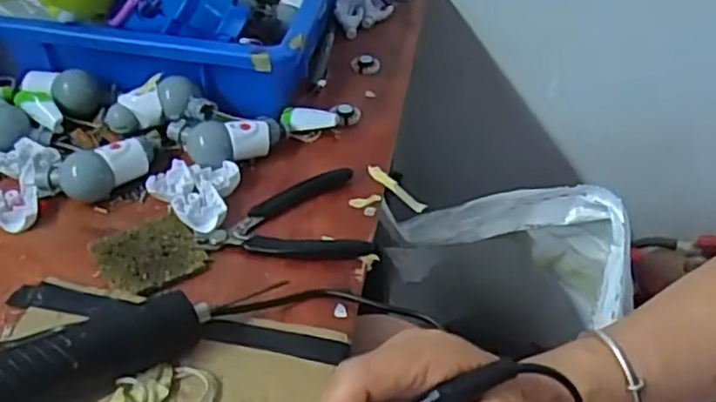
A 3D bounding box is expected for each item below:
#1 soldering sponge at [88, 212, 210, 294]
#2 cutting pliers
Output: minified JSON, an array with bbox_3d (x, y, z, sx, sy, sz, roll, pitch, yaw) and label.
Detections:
[{"bbox_3d":[-0.135,0.032,0.444,0.062,0.004,0.060,-24,50,-29],"label":"soldering sponge"},{"bbox_3d":[-0.049,0.007,0.475,0.114,0.013,0.079,4,42,-3],"label":"cutting pliers"}]

